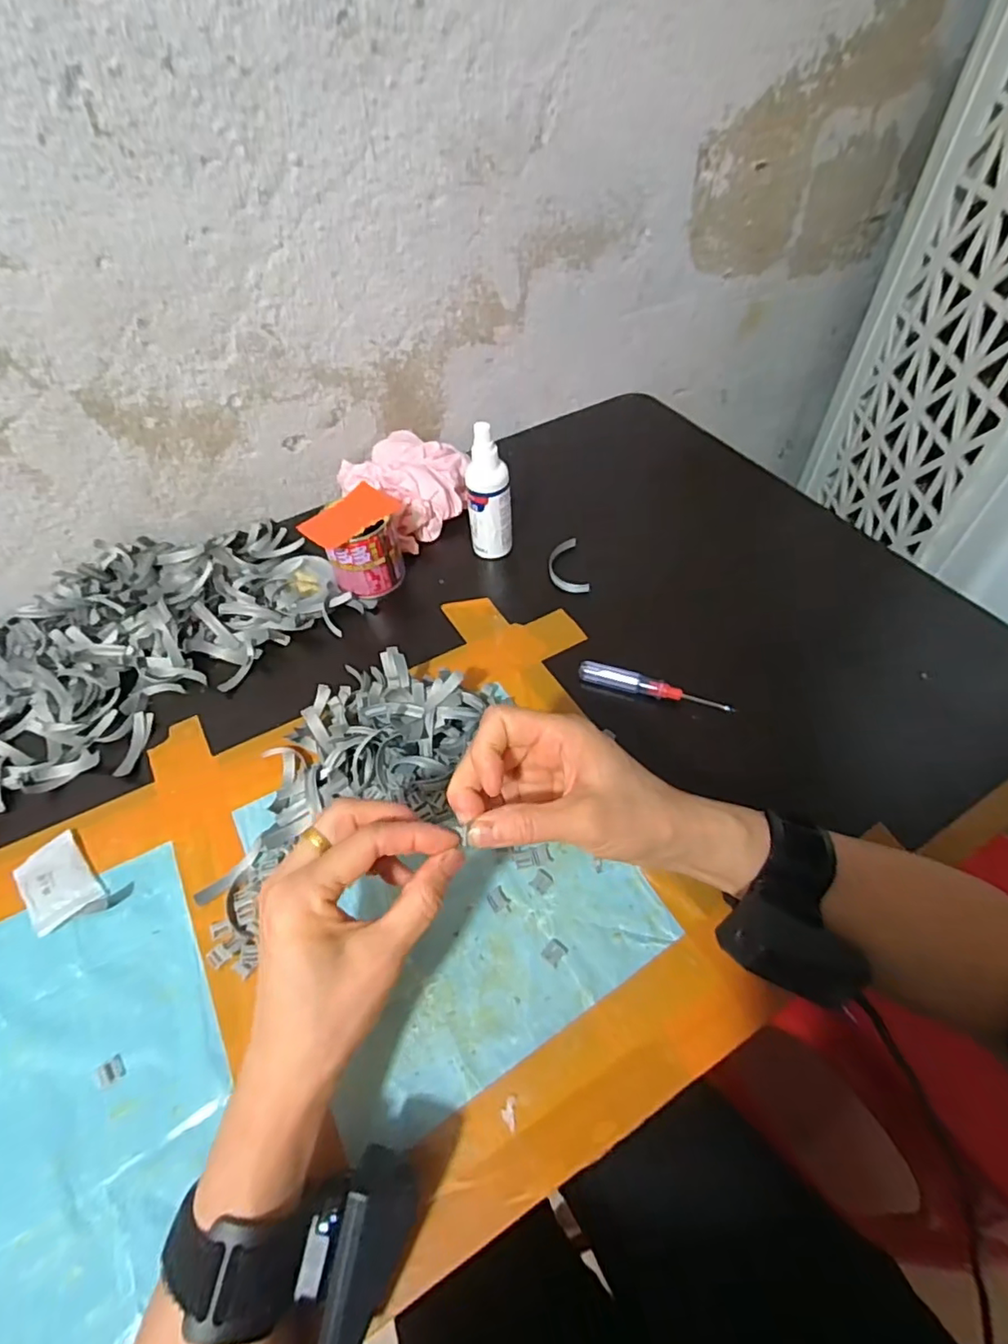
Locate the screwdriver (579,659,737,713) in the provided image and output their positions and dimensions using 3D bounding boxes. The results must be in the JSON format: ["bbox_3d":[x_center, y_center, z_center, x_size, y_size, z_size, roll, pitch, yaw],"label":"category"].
[{"bbox_3d":[0.119,0.012,0.461,0.119,0.017,0.012,18,56,16],"label":"screwdriver"}]

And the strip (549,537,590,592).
[{"bbox_3d":[0.060,-0.099,0.556,0.032,0.011,0.068,-8,53,-2],"label":"strip"}]

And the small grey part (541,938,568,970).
[{"bbox_3d":[0.031,0.170,0.352,0.012,0.004,0.014,33,61,25],"label":"small grey part"}]

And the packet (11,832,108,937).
[{"bbox_3d":[-0.298,0.140,0.387,0.073,0.010,0.040,37,63,27],"label":"packet"}]

